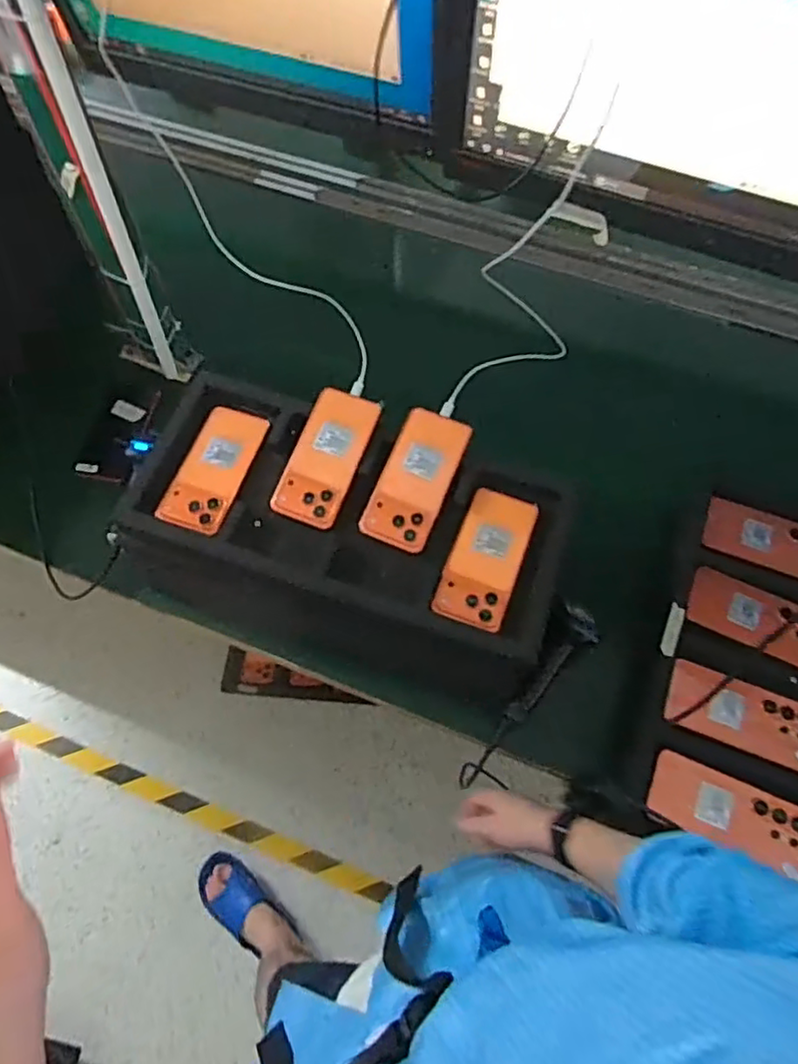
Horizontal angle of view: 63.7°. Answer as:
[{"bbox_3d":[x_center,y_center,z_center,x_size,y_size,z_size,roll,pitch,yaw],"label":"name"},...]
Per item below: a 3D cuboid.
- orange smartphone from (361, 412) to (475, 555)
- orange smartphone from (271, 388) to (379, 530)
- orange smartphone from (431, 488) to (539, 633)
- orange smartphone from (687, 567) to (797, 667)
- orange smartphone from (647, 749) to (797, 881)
[{"bbox_3d":[0.020,-0.061,0.735,0.080,0.009,0.164,21,79,9],"label":"orange smartphone"},{"bbox_3d":[-0.087,-0.088,0.750,0.086,0.010,0.162,18,78,9],"label":"orange smartphone"},{"bbox_3d":[0.098,0.028,0.713,0.077,0.011,0.163,21,65,9],"label":"orange smartphone"},{"bbox_3d":[0.436,0.104,0.770,0.170,0.009,0.082,25,66,11],"label":"orange smartphone"},{"bbox_3d":[0.352,0.295,0.680,0.165,0.012,0.074,22,65,9],"label":"orange smartphone"}]

